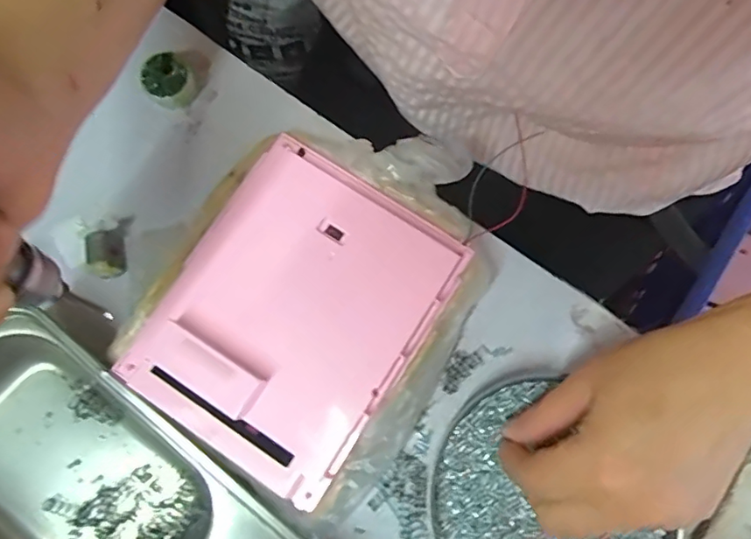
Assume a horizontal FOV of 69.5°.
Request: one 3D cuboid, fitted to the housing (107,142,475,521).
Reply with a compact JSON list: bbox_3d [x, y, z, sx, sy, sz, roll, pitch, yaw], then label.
[{"bbox_3d":[-0.041,0.019,0.283,0.128,0.026,0.158,33,79,6],"label":"housing"}]

